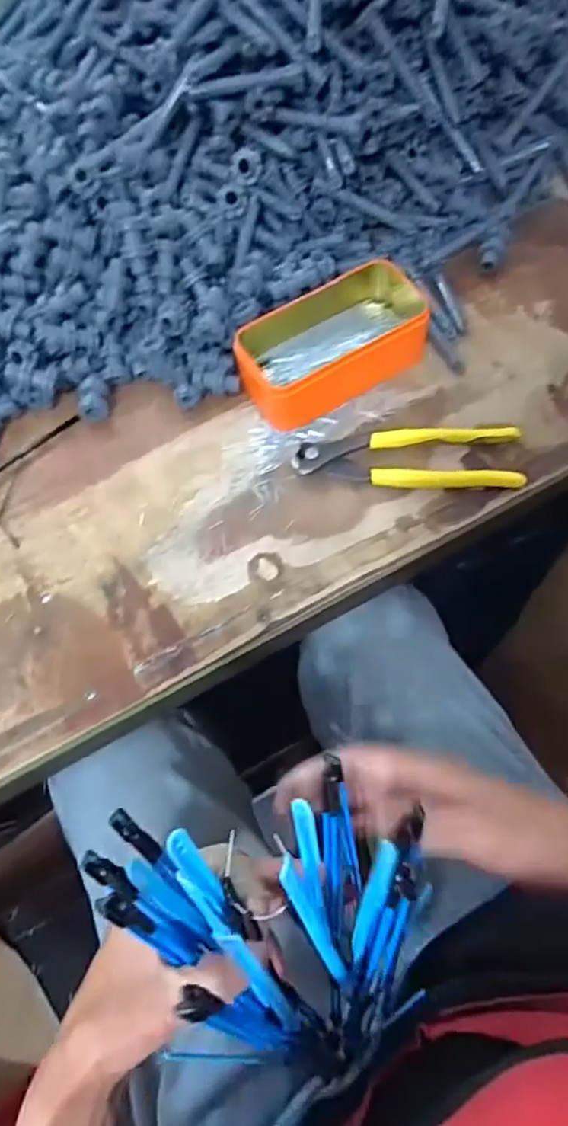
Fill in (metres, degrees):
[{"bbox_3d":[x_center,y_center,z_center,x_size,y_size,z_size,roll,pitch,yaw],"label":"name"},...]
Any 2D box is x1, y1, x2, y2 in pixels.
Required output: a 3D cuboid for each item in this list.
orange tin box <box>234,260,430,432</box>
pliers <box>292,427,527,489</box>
[{"bbox_3d":[0.041,-0.180,0.483,0.159,0.046,0.091,-26,67,-9],"label":"orange tin box"},{"bbox_3d":[0.091,-0.080,0.447,0.163,0.022,0.045,4,66,5],"label":"pliers"}]

